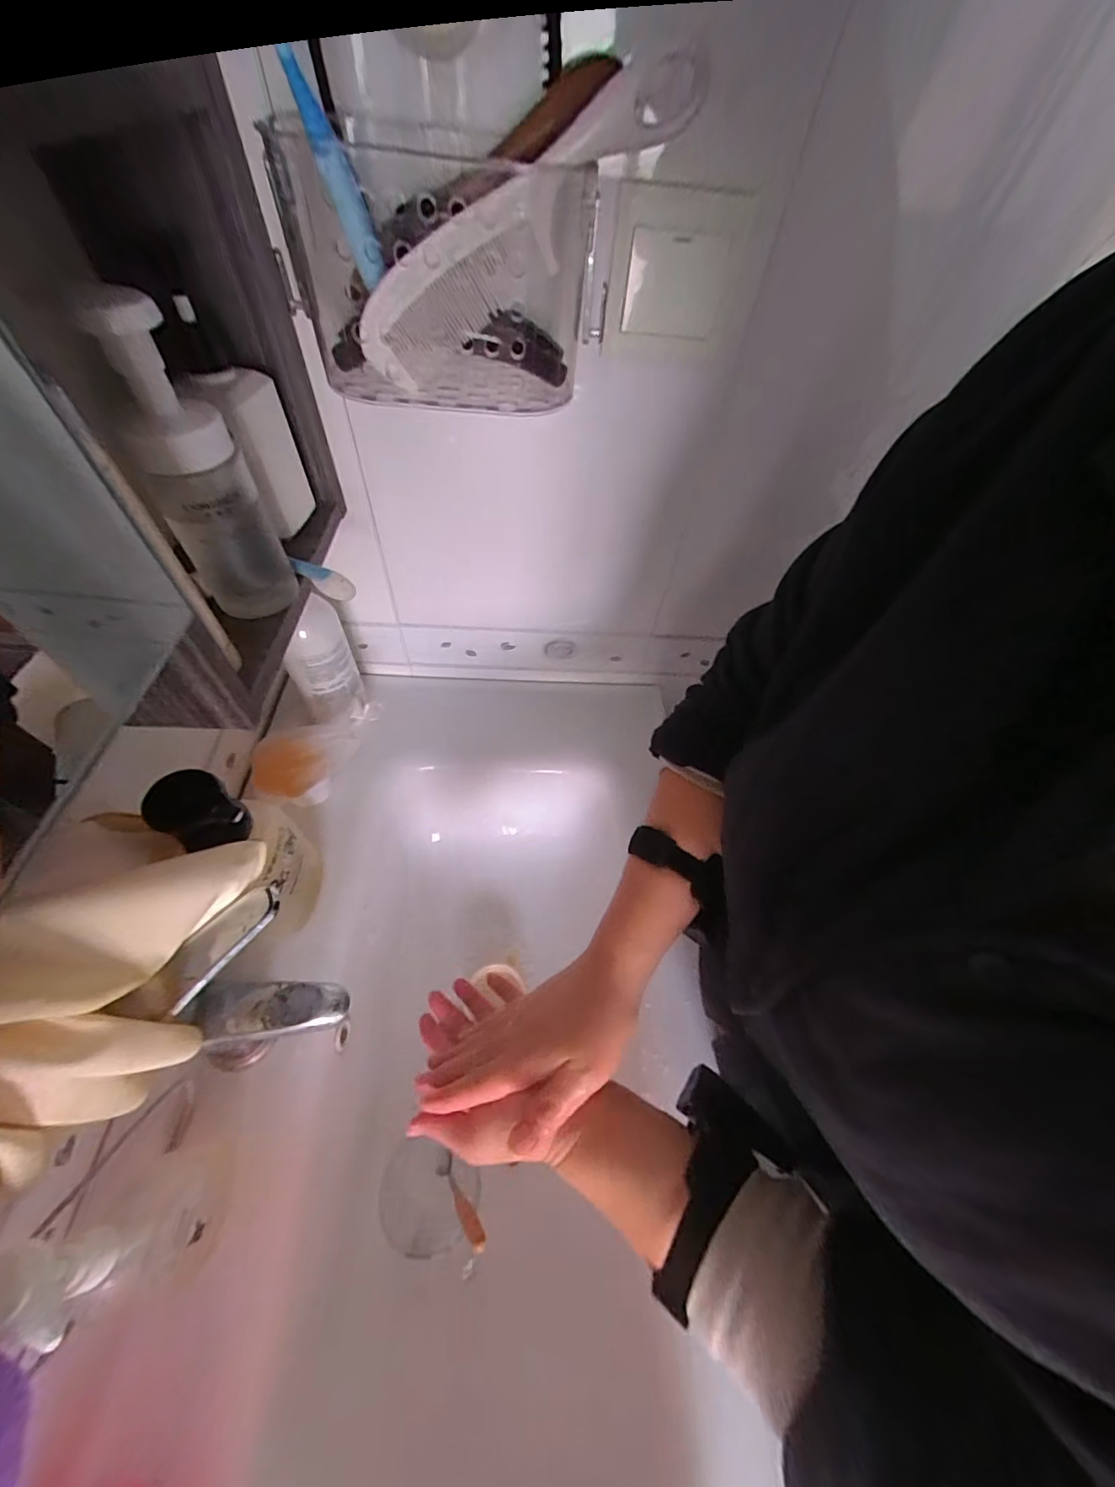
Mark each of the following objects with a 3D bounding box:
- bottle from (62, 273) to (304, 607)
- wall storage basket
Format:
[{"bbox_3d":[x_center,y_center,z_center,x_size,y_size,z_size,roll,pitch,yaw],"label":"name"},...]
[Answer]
[{"bbox_3d":[-0.205,-0.149,0.285,0.049,0.163,0.041,-14,58,-14],"label":"bottle"},{"bbox_3d":[-0.061,-0.255,0.276,0.169,0.101,0.074,-6,56,-9],"label":"wall storage basket"}]

